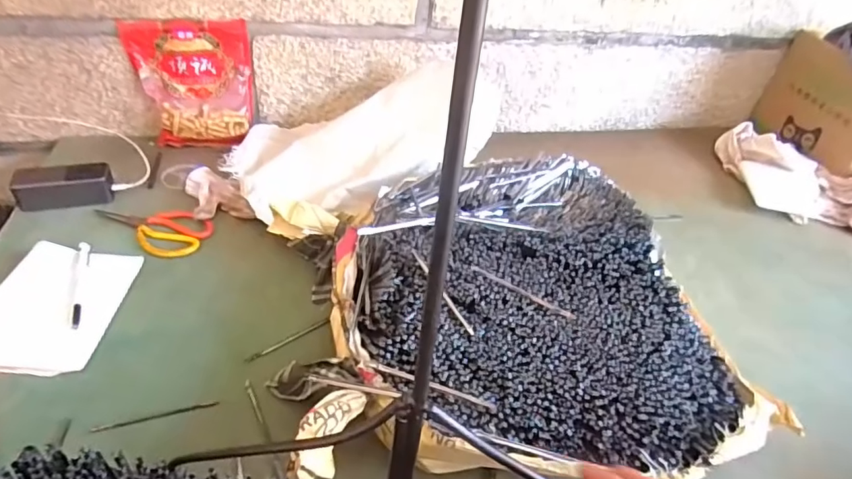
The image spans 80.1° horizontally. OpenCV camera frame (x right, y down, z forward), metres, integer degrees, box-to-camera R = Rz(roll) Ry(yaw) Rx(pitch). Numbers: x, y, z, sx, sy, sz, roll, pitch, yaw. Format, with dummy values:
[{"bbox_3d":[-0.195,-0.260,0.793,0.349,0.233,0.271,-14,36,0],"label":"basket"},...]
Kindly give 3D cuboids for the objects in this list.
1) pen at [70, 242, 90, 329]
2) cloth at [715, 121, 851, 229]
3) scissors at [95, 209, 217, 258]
[{"bbox_3d":[-0.460,0.057,0.671,0.016,0.009,0.155,-10,42,-19],"label":"pen"},{"bbox_3d":[0.851,-0.116,1.055,0.422,0.076,0.245,15,40,11],"label":"cloth"},{"bbox_3d":[-0.422,-0.023,0.791,0.168,0.015,0.094,19,41,15],"label":"scissors"}]

